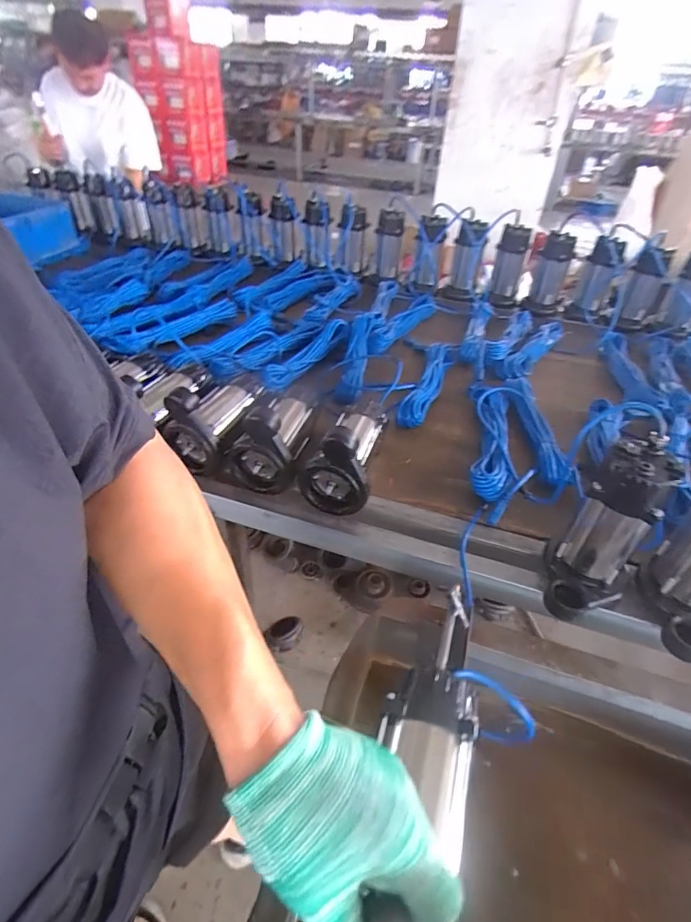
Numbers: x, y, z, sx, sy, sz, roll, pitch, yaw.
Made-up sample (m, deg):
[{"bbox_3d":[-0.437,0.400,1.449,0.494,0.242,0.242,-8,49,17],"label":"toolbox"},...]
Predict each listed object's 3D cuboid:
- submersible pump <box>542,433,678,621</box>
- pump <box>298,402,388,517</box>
[{"bbox_3d":[0.363,0.101,0.634,0.112,0.240,0.147,10,41,7],"label":"submersible pump"},{"bbox_3d":[0.003,-0.036,0.832,0.117,0.153,0.216,10,41,7],"label":"pump"}]

